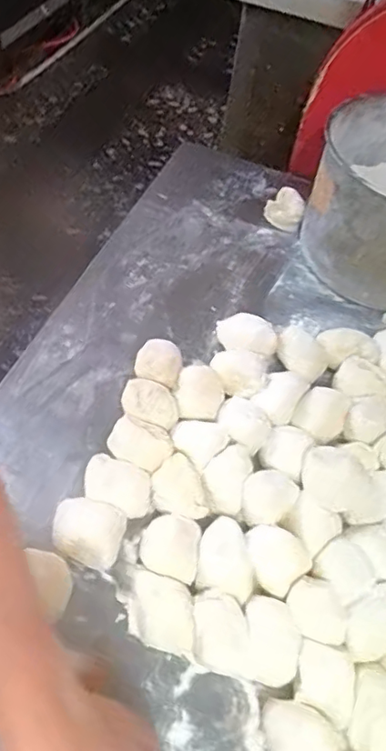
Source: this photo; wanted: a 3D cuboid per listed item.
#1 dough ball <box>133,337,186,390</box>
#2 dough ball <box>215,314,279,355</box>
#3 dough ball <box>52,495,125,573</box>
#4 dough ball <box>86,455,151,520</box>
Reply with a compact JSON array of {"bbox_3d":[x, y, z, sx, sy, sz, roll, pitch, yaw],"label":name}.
[{"bbox_3d":[-0.033,-0.008,0.544,0.045,0.031,0.056,13,54,2],"label":"dough ball"},{"bbox_3d":[0.053,-0.041,0.573,0.063,0.029,0.044,19,55,6],"label":"dough ball"},{"bbox_3d":[-0.083,0.120,0.445,0.056,0.038,0.047,18,55,6],"label":"dough ball"},{"bbox_3d":[-0.062,0.093,0.472,0.060,0.020,0.039,27,56,12],"label":"dough ball"}]

